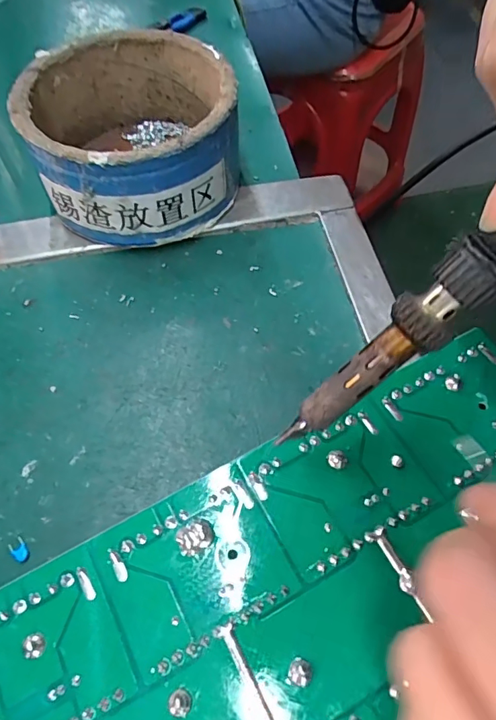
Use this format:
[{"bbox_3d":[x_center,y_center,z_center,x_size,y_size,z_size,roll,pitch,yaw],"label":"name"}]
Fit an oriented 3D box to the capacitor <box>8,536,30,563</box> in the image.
[{"bbox_3d":[-0.102,0.085,0.219,0.012,0.004,0.007,39,68,20],"label":"capacitor"}]

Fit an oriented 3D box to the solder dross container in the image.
[{"bbox_3d":[-0.066,-0.131,0.297,0.116,0.069,0.119,-12,61,-6],"label":"solder dross container"}]

